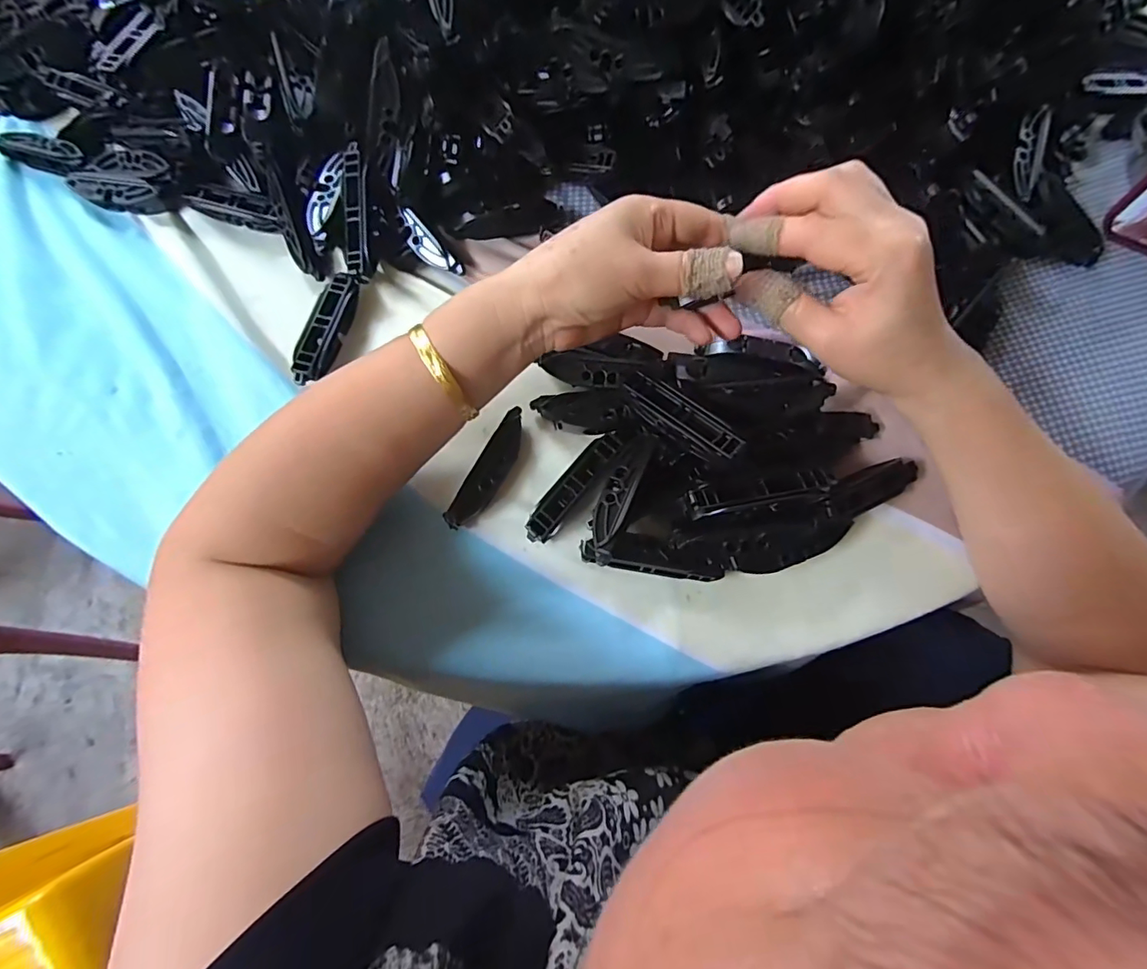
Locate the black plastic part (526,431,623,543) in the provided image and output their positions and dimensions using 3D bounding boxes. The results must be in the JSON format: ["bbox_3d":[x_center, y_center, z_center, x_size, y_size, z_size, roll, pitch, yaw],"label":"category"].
[{"bbox_3d":[-0.001,0.001,0.304,0.016,0.015,0.076,37,78,9],"label":"black plastic part"}]

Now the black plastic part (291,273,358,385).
[{"bbox_3d":[-0.161,-0.100,0.339,0.018,0.019,0.078,13,75,3],"label":"black plastic part"}]

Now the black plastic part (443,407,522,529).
[{"bbox_3d":[-0.050,-0.009,0.309,0.017,0.017,0.078,29,77,7],"label":"black plastic part"}]

